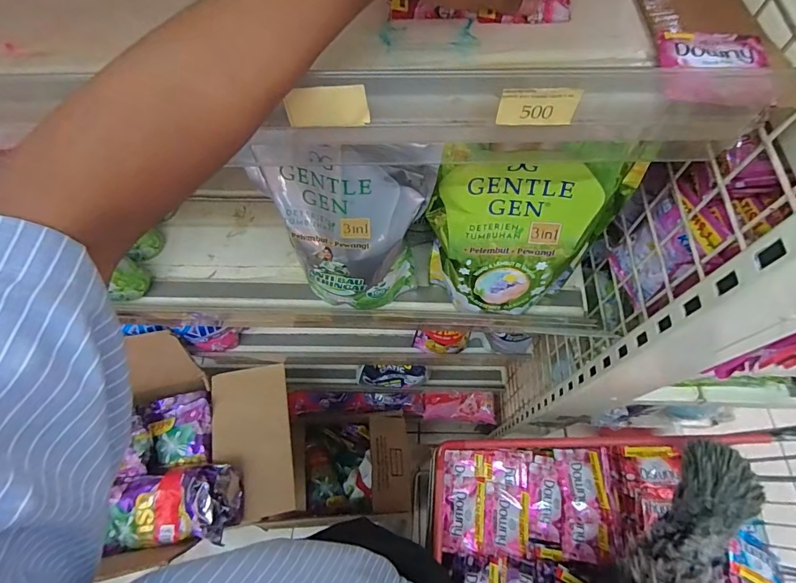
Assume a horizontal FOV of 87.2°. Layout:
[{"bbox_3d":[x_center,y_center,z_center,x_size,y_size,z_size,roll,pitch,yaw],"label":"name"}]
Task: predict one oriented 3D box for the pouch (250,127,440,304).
[{"bbox_3d":[-0.049,-0.060,0.443,0.163,0.225,0.068,8,66,5],"label":"pouch"}]

